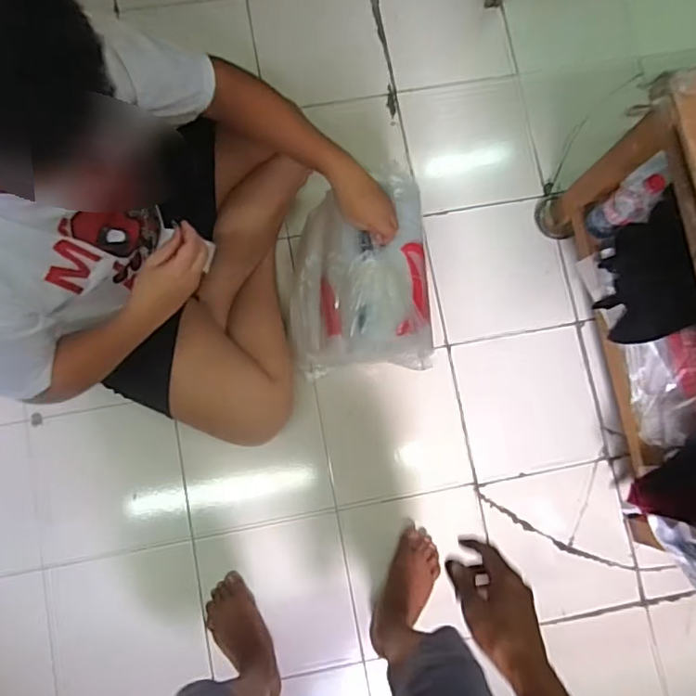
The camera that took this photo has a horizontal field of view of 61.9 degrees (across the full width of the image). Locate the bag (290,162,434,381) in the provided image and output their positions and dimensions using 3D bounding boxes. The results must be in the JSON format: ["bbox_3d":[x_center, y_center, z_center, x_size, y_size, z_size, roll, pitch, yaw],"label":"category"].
[{"bbox_3d":[0.013,-0.115,1.075,0.227,0.353,0.315,1,83,-3],"label":"bag"}]

